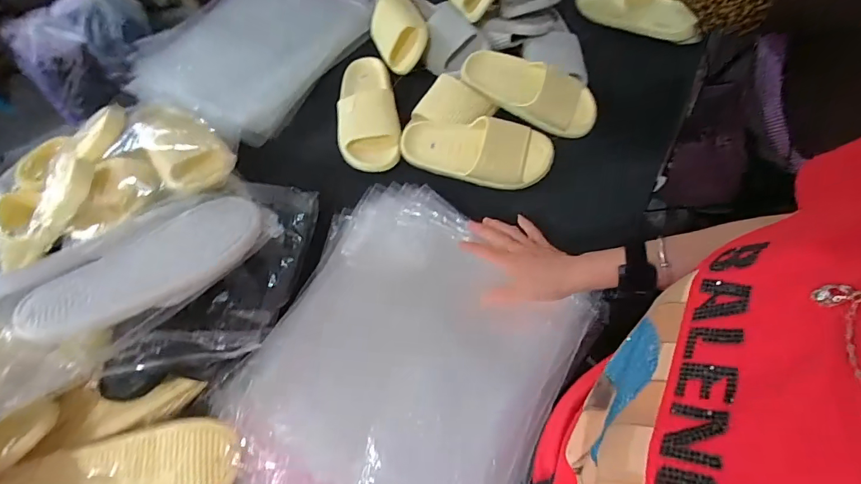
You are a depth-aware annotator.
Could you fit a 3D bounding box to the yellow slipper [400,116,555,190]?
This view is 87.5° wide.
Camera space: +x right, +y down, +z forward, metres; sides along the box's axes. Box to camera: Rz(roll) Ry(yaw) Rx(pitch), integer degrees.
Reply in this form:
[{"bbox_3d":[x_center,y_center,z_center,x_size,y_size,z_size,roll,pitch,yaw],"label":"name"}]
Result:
[{"bbox_3d":[0.073,-0.151,0.736,0.244,0.068,0.101,14,81,9],"label":"yellow slipper"}]

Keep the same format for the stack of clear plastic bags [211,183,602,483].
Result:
[{"bbox_3d":[-0.029,0.158,0.551,0.349,0.064,0.437,20,64,15],"label":"stack of clear plastic bags"}]

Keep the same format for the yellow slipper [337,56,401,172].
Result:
[{"bbox_3d":[-0.114,-0.247,0.798,0.108,0.056,0.261,-7,60,0],"label":"yellow slipper"}]

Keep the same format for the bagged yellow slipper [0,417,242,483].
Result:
[{"bbox_3d":[-0.336,0.255,0.479,0.250,0.051,0.110,-9,60,-1],"label":"bagged yellow slipper"}]

